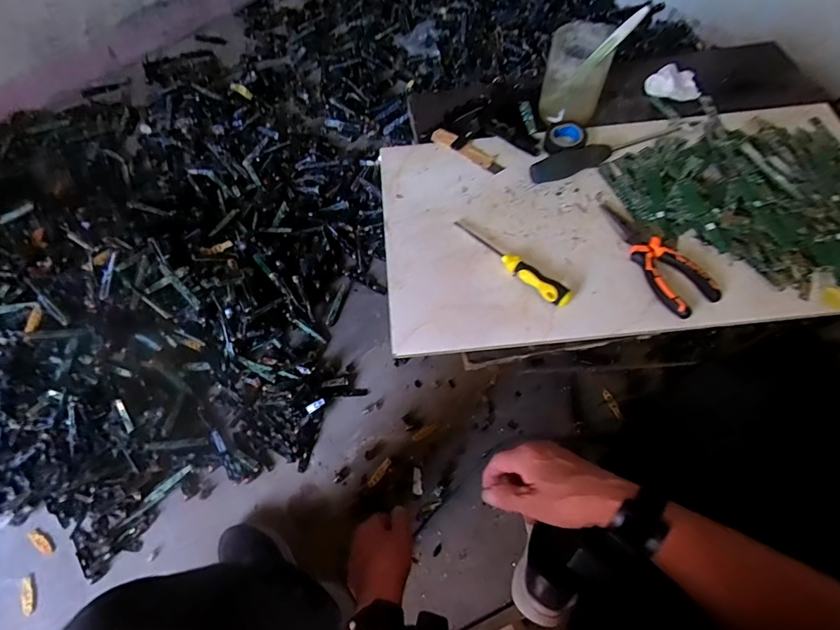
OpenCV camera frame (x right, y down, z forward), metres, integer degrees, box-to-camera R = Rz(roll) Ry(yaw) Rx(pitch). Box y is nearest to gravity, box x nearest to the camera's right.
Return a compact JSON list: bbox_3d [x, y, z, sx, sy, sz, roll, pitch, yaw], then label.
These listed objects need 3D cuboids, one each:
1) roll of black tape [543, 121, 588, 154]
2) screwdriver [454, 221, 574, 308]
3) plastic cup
[{"bbox_3d":[0.193,-0.236,0.591,0.052,0.019,0.049,0,66,1],"label":"roll of black tape"},{"bbox_3d":[0.105,-0.065,0.518,0.020,0.028,0.164,-41,71,-16],"label":"screwdriver"},{"bbox_3d":[0.204,-0.316,0.585,0.079,0.085,0.090,19,68,11],"label":"plastic cup"}]

